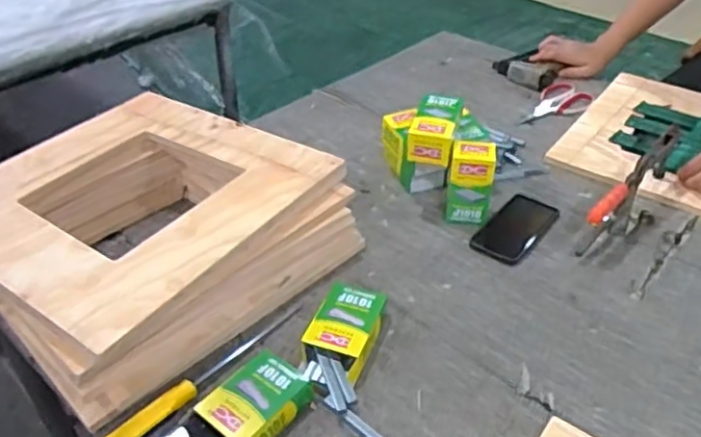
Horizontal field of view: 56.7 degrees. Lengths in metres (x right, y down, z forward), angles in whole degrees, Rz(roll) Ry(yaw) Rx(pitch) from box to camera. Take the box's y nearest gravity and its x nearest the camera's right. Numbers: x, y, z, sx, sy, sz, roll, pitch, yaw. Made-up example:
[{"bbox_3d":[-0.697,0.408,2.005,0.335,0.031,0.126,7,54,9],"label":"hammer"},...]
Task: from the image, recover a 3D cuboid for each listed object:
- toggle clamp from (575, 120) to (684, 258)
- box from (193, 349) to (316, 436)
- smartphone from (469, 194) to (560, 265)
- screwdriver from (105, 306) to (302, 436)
[{"bbox_3d":[0.441,-0.043,0.992,0.051,0.098,0.295,30,47,35],"label":"toggle clamp"},{"bbox_3d":[-0.110,0.209,0.727,0.085,0.038,0.128,25,44,31],"label":"box"},{"bbox_3d":[0.257,0.012,1.005,0.082,0.008,0.172,24,44,30],"label":"smartphone"},{"bbox_3d":[-0.163,0.183,0.774,0.029,0.031,0.293,26,44,31],"label":"screwdriver"}]

